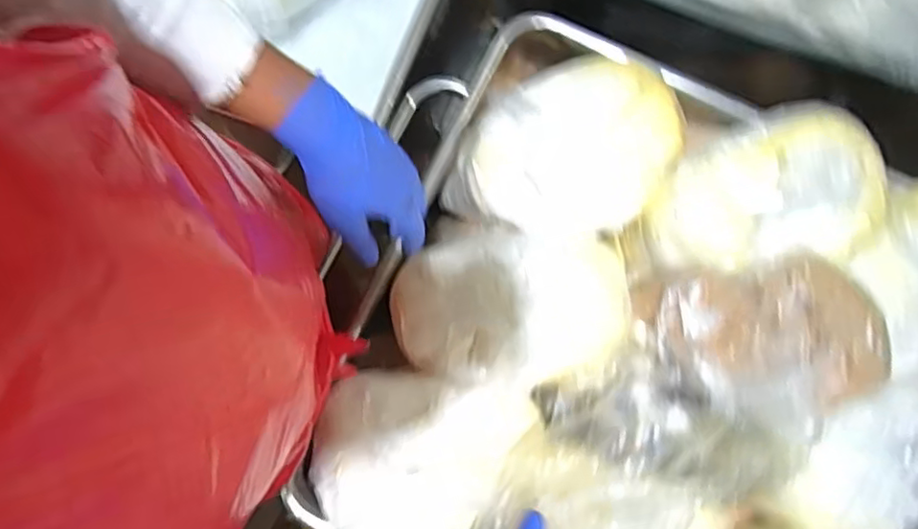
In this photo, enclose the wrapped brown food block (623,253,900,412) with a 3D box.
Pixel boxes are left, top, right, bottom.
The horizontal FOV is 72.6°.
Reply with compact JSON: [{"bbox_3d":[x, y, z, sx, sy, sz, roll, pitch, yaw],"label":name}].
[{"bbox_3d":[0.318,0.078,0.638,0.245,0.077,0.162,-3,78,-1],"label":"wrapped brown food block"}]

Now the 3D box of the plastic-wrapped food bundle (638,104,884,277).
[{"bbox_3d":[0.327,-0.076,0.664,0.241,0.068,0.160,-6,78,-2],"label":"plastic-wrapped food bundle"}]

